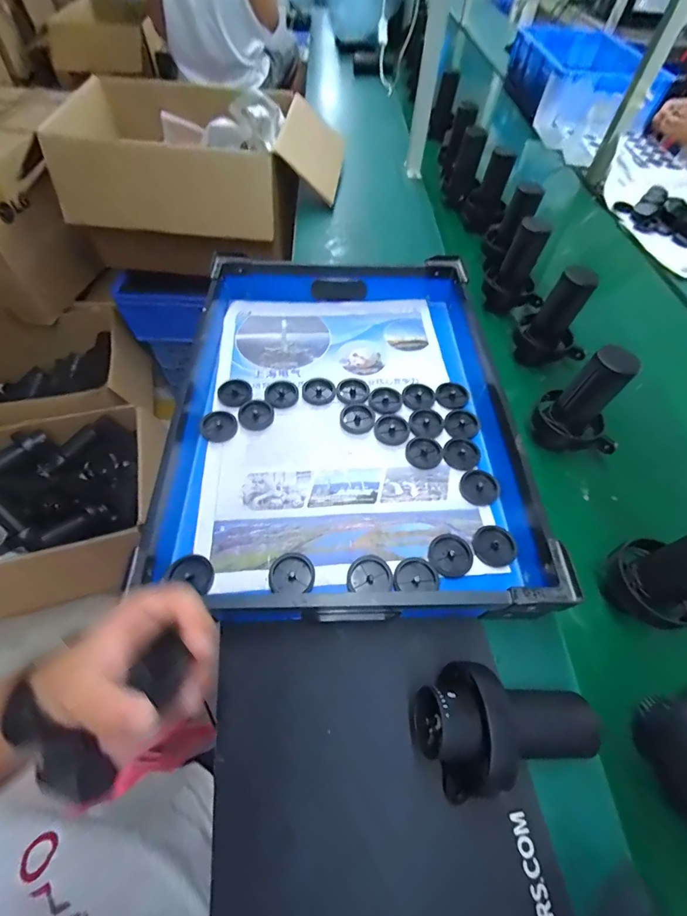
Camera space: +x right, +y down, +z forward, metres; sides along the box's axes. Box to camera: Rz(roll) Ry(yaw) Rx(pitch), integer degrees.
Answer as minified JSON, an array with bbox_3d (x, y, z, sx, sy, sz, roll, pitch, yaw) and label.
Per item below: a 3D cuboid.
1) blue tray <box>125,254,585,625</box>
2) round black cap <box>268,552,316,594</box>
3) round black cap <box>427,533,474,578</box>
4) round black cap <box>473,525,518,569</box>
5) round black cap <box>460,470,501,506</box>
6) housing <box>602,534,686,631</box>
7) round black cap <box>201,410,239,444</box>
[{"bbox_3d":[0.003,-0.087,0.582,0.470,0.077,0.611,0,58,-2],"label":"blue tray"},{"bbox_3d":[-0.061,0.137,0.471,0.053,0.011,0.047,4,58,0],"label":"round black cap"},{"bbox_3d":[0.135,0.122,0.489,0.054,0.008,0.053,1,58,-1],"label":"round black cap"},{"bbox_3d":[0.193,0.112,0.499,0.050,0.011,0.052,1,58,-1],"label":"round black cap"},{"bbox_3d":[0.191,0.040,0.546,0.051,0.008,0.051,1,58,-1],"label":"round black cap"},{"bbox_3d":[0.374,0.125,0.428,0.088,0.175,0.092,-15,59,-11],"label":"housing"},{"bbox_3d":[-0.187,-0.047,0.588,0.051,0.012,0.053,1,58,-1],"label":"round black cap"}]

